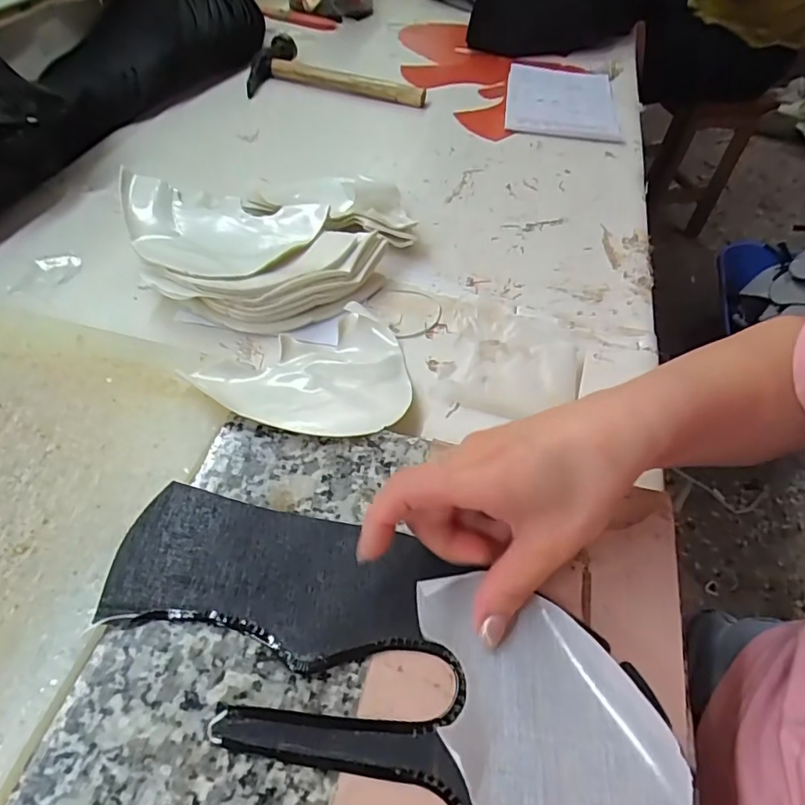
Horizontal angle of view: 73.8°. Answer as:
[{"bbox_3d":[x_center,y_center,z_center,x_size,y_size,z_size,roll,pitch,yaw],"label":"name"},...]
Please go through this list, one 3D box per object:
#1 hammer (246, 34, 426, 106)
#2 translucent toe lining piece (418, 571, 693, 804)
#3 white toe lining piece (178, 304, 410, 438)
[{"bbox_3d":[-0.083,-0.434,0.707,0.226,0.031,0.112,6,51,0],"label":"hammer"},{"bbox_3d":[0.064,0.147,0.231,0.105,0.013,0.137,1,51,-4],"label":"translucent toe lining piece"},{"bbox_3d":[-0.050,-0.018,0.372,0.108,0.018,0.152,37,43,25],"label":"white toe lining piece"}]

